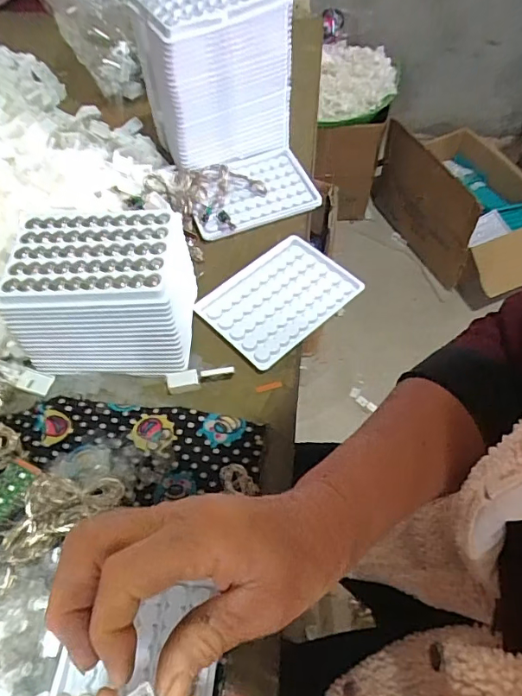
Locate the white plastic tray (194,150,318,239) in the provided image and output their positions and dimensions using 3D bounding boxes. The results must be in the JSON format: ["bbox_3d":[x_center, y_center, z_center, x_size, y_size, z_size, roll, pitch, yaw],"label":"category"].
[{"bbox_3d":[-0.013,-0.169,0.519,0.131,0.020,0.093,-21,59,-11],"label":"white plastic tray"}]

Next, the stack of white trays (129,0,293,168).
[{"bbox_3d":[-0.046,-0.294,0.514,0.140,0.144,0.111,-25,60,-13],"label":"stack of white trays"}]

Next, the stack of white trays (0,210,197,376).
[{"bbox_3d":[-0.121,-0.045,0.397,0.135,0.081,0.104,3,58,4],"label":"stack of white trays"}]

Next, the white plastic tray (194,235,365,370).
[{"bbox_3d":[0.017,-0.048,0.451,0.127,0.005,0.093,-39,64,-20],"label":"white plastic tray"}]

